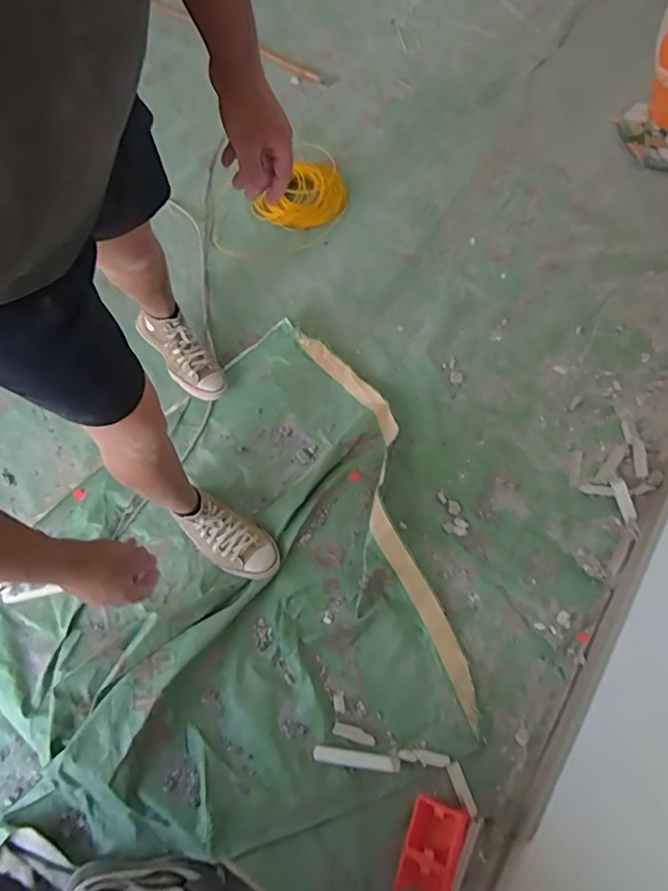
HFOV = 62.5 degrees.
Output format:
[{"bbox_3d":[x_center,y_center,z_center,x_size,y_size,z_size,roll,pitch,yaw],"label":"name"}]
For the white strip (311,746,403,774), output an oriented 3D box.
[{"bbox_3d":[0.042,0.584,1.025,0.160,0.014,0.026,7,65,3],"label":"white strip"}]

